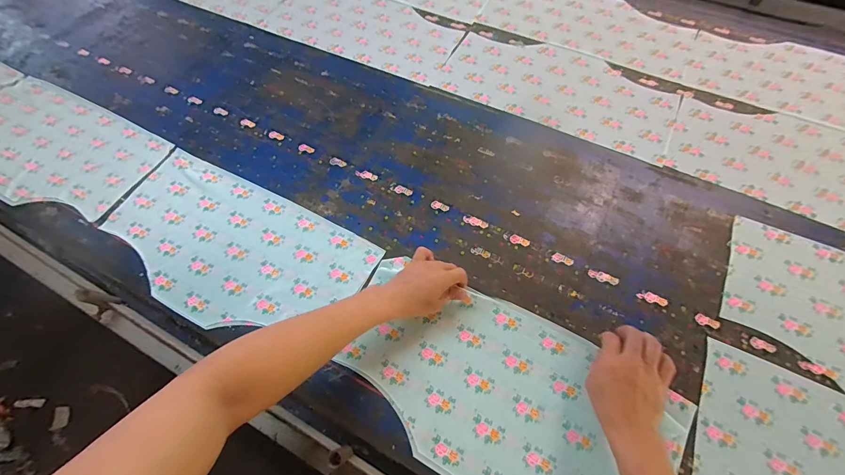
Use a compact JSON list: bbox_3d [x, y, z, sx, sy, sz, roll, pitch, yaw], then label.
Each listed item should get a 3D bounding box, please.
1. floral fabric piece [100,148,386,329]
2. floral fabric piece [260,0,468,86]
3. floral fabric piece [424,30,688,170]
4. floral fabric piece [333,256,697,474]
[{"bbox_3d":[-0.345,0.014,0.628,0.487,0.005,0.244,25,65,15],"label":"floral fabric piece"},{"bbox_3d":[-0.156,-0.534,0.902,0.508,0.008,0.233,27,65,16],"label":"floral fabric piece"},{"bbox_3d":[0.288,-0.331,0.780,0.488,0.008,0.239,25,65,16],"label":"floral fabric piece"},{"bbox_3d":[0.109,0.222,0.512,0.468,0.007,0.246,24,69,13],"label":"floral fabric piece"}]

